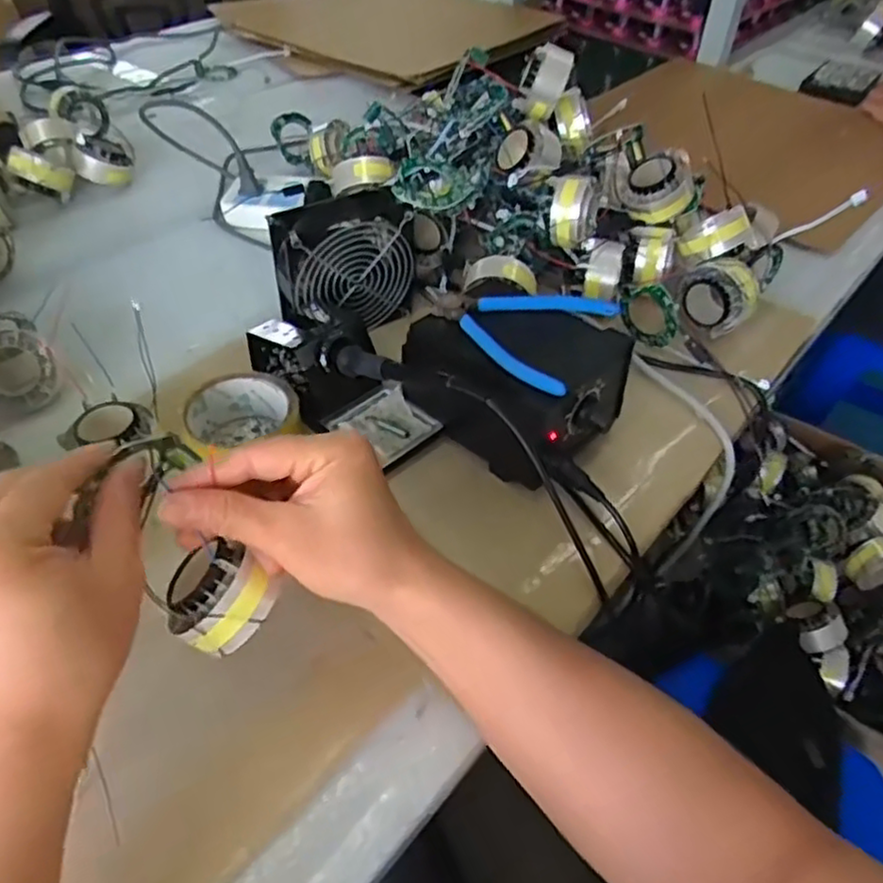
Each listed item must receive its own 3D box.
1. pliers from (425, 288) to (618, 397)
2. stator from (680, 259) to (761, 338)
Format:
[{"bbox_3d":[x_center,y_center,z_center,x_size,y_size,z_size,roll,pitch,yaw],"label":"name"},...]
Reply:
[{"bbox_3d":[0.045,-0.088,0.500,0.144,0.013,0.082,24,62,29],"label":"pliers"},{"bbox_3d":[0.258,-0.135,0.634,0.034,0.058,0.064,-23,51,-22],"label":"stator"}]

